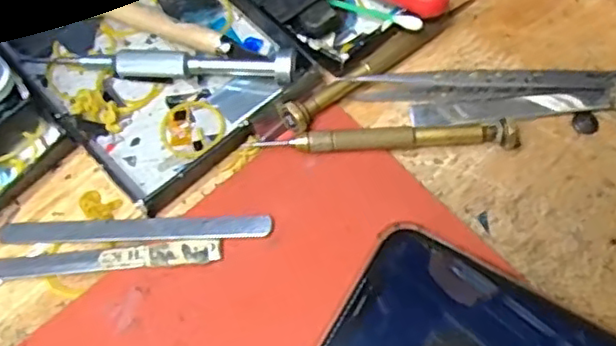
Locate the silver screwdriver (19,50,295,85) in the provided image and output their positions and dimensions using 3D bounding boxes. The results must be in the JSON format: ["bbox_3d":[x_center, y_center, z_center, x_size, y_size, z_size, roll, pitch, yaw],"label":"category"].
[{"bbox_3d":[-0.065,-0.050,0.291,0.121,0.016,0.016,6,63,6],"label":"silver screwdriver"}]

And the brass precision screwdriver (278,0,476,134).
[{"bbox_3d":[0.035,-0.051,0.290,0.108,0.015,0.014,-34,66,-13],"label":"brass precision screwdriver"}]

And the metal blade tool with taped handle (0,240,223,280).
[{"bbox_3d":[-0.091,0.035,0.261,0.114,0.004,0.009,-4,63,1],"label":"metal blade tool with taped handle"}]

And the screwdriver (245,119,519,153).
[{"bbox_3d":[0.033,-0.013,0.274,0.107,0.012,0.009,-4,63,1],"label":"screwdriver"}]

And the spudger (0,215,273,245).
[{"bbox_3d":[-0.070,0.023,0.266,0.110,0.004,0.011,0,63,3],"label":"spudger"}]

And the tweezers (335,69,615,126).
[{"bbox_3d":[0.095,-0.034,0.279,0.150,0.013,0.028,-2,63,2],"label":"tweezers"}]

